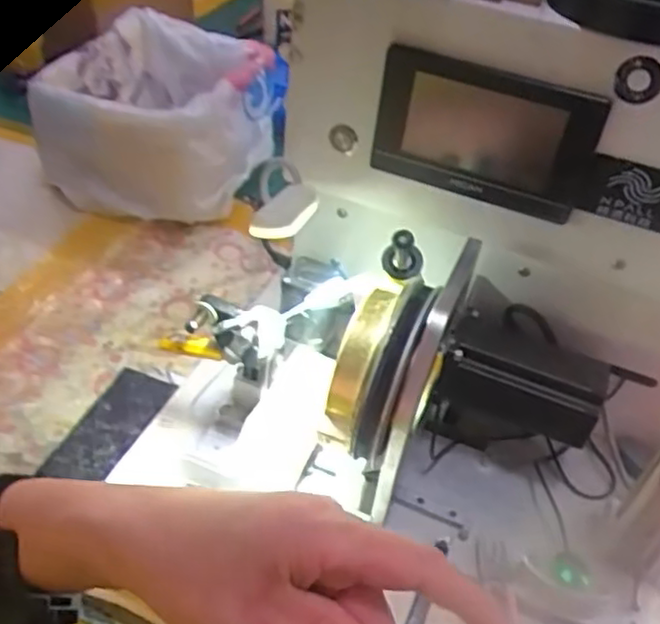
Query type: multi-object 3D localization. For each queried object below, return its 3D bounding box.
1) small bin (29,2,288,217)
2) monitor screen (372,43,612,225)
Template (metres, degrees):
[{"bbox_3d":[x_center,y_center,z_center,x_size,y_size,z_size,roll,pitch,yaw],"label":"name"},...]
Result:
[{"bbox_3d":[-0.194,-0.248,0.862,0.200,0.134,0.275,9,42,2],"label":"small bin"},{"bbox_3d":[0.098,-0.116,0.446,0.135,0.085,0.030,23,44,17],"label":"monitor screen"}]

